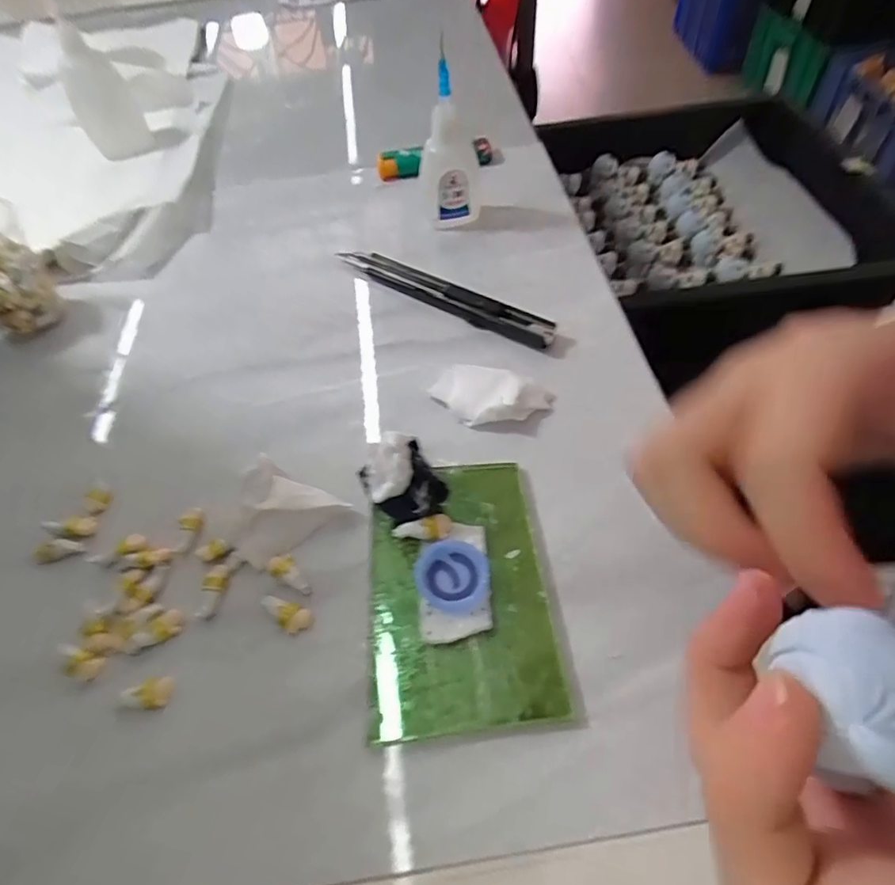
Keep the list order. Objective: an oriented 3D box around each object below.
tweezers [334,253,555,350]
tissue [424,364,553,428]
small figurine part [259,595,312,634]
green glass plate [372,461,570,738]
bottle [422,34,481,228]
[{"bbox_3d":[-0.003,-0.082,0.305,0.135,0.009,0.014,28,61,22],"label":"tweezers"},{"bbox_3d":[0.019,-0.023,0.261,0.054,0.013,0.031,18,58,16],"label":"tissue"},{"bbox_3d":[-0.061,0.064,0.210,0.020,0.004,0.010,20,59,17],"label":"small figurine part"},{"bbox_3d":[0.004,0.052,0.211,0.065,0.008,0.100,-6,55,0],"label":"green glass plate"},{"bbox_3d":[0.001,-0.166,0.314,0.033,0.087,0.018,-5,55,0],"label":"bottle"}]

